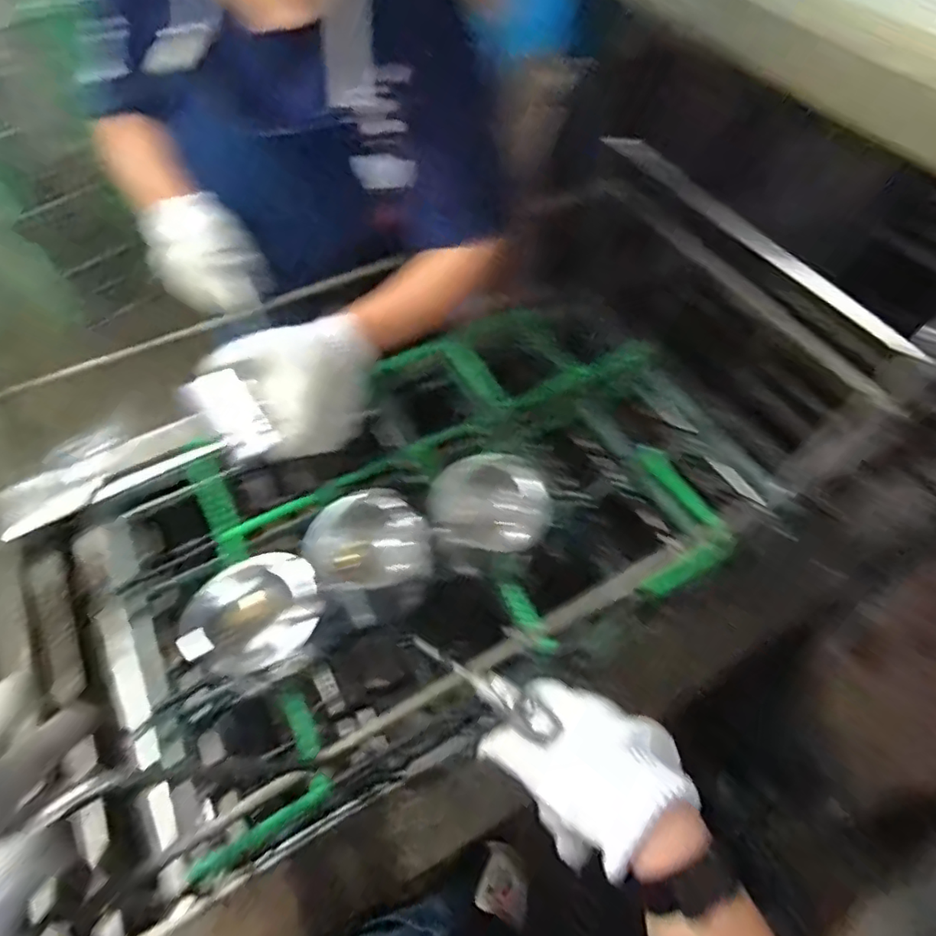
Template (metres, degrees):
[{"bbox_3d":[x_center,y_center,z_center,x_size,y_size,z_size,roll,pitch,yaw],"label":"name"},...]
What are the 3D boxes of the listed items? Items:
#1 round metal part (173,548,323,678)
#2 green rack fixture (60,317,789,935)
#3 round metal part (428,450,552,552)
[{"bbox_3d":[-0.208,0.148,0.571,0.121,0.072,0.115,0,58,0],"label":"round metal part"},{"bbox_3d":[-0.067,0.053,0.728,0.874,0.204,0.468,-29,63,-17],"label":"green rack fixture"},{"bbox_3d":[0.026,0.032,0.640,0.127,0.048,0.114,7,58,4],"label":"round metal part"}]

